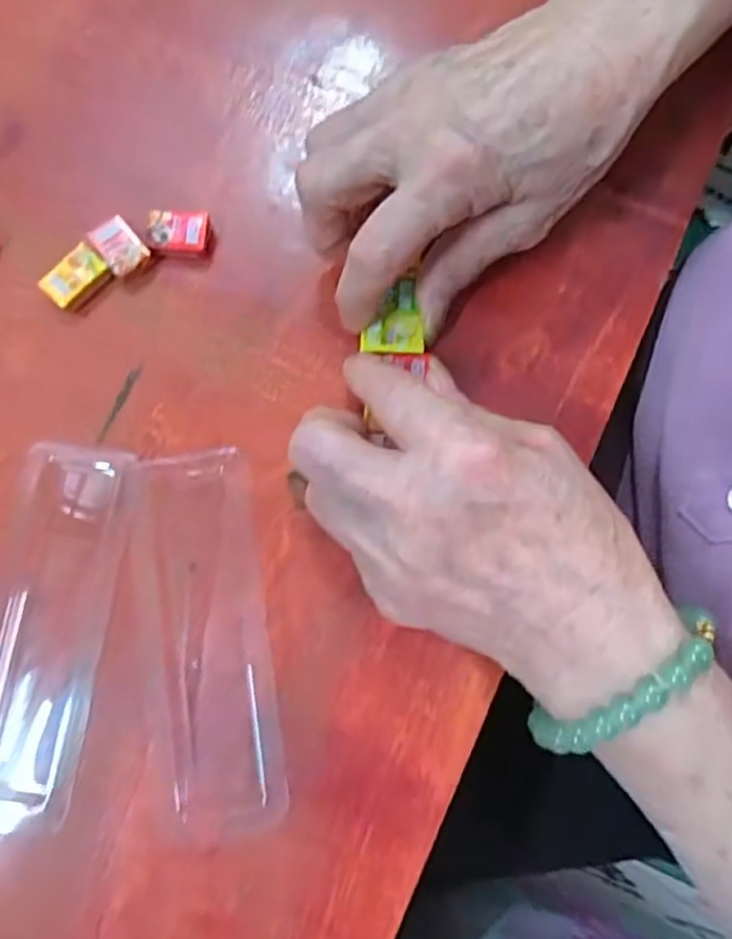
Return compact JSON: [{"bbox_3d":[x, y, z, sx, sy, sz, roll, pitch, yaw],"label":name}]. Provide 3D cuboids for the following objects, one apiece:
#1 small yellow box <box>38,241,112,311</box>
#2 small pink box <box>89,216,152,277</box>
[{"bbox_3d":[-0.120,-0.080,0.274,0.026,0.006,0.016,-44,82,-6],"label":"small yellow box"},{"bbox_3d":[-0.103,-0.093,0.276,0.017,0.004,0.025,-37,81,-5],"label":"small pink box"}]

